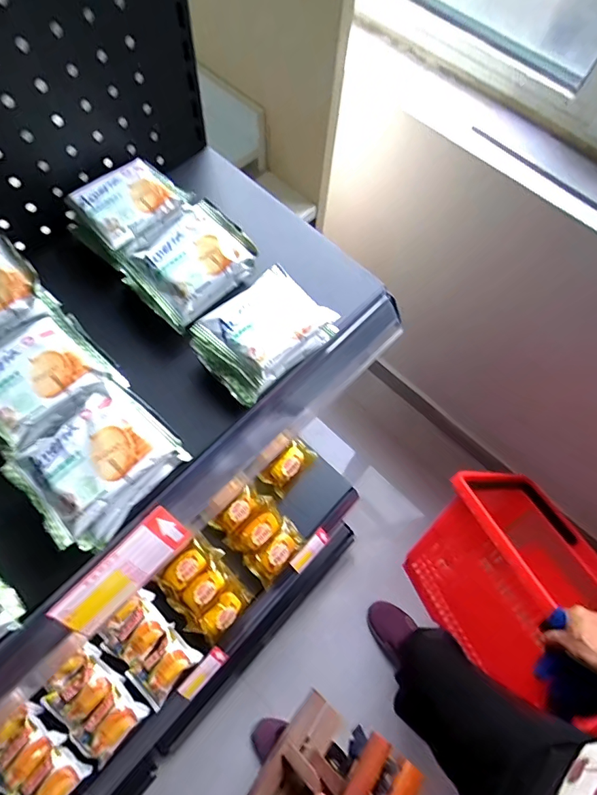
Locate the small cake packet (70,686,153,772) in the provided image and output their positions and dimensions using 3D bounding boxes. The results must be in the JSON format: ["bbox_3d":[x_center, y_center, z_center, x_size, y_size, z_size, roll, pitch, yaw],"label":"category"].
[{"bbox_3d":[-0.309,0.535,0.712,0.071,0.024,0.100,39,71,13],"label":"small cake packet"}]

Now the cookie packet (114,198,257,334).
[{"bbox_3d":[-0.094,-0.112,0.356,0.084,0.036,0.091,43,71,14],"label":"cookie packet"}]

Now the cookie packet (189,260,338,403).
[{"bbox_3d":[-0.027,-0.051,0.336,0.096,0.037,0.069,-41,75,-18],"label":"cookie packet"}]

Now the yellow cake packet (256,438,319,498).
[{"bbox_3d":[-0.020,0.142,0.897,0.067,0.043,0.115,38,70,12],"label":"yellow cake packet"}]

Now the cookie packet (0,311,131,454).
[{"bbox_3d":[-0.179,-0.010,0.304,0.077,0.023,0.085,42,71,13],"label":"cookie packet"}]

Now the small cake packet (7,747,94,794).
[{"bbox_3d":[-0.389,0.605,0.678,0.074,0.026,0.092,35,70,11],"label":"small cake packet"}]

